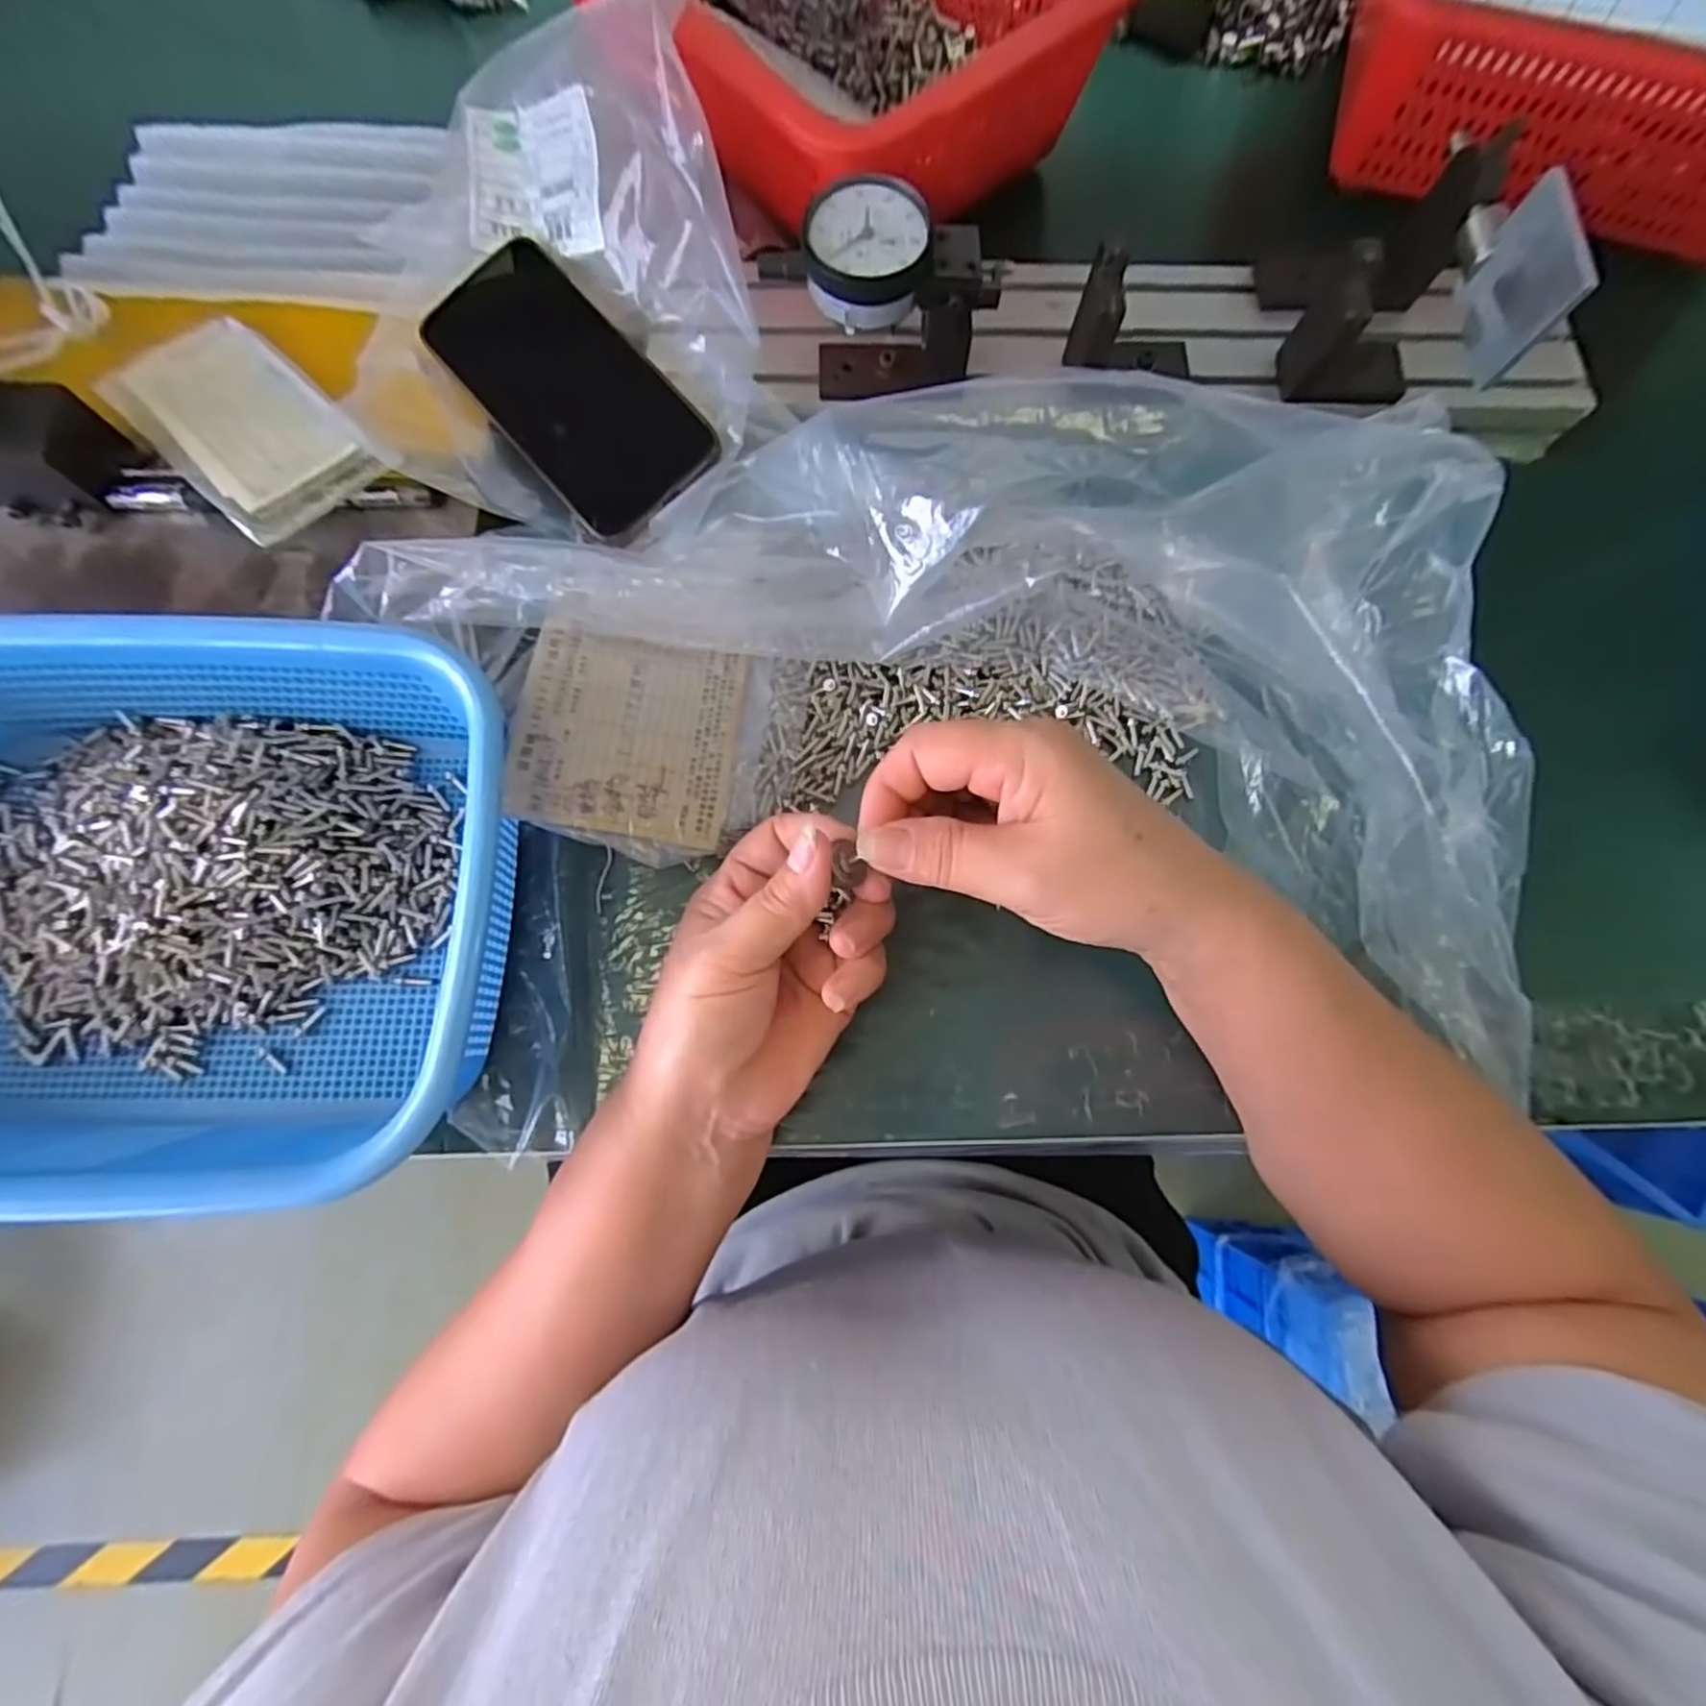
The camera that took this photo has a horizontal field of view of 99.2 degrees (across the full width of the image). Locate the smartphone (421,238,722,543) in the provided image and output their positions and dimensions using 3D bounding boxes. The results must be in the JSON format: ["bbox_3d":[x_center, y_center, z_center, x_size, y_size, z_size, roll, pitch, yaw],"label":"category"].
[{"bbox_3d":[-0.142,-0.228,0.356,0.074,0.013,0.162,-41,82,-9],"label":"smartphone"}]

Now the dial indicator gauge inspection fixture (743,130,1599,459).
[{"bbox_3d":[0.168,-0.276,0.354,0.422,0.095,0.124,2,78,-1],"label":"dial indicator gauge inspection fixture"}]

